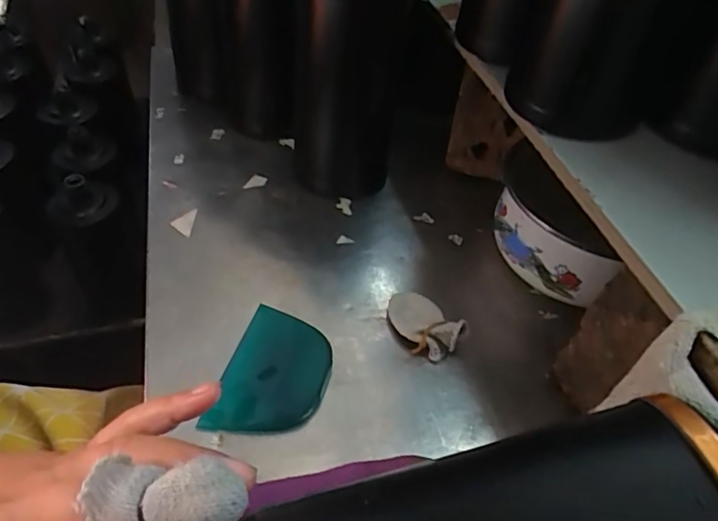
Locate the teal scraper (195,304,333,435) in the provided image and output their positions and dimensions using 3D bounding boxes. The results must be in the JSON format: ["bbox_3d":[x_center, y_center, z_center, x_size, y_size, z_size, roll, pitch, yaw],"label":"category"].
[{"bbox_3d":[-0.048,0.067,0.314,0.059,0.009,0.081,9,50,13],"label":"teal scraper"}]

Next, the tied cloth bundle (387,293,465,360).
[{"bbox_3d":[0.040,0.039,0.337,0.029,0.025,0.048,-22,53,-25],"label":"tied cloth bundle"}]

